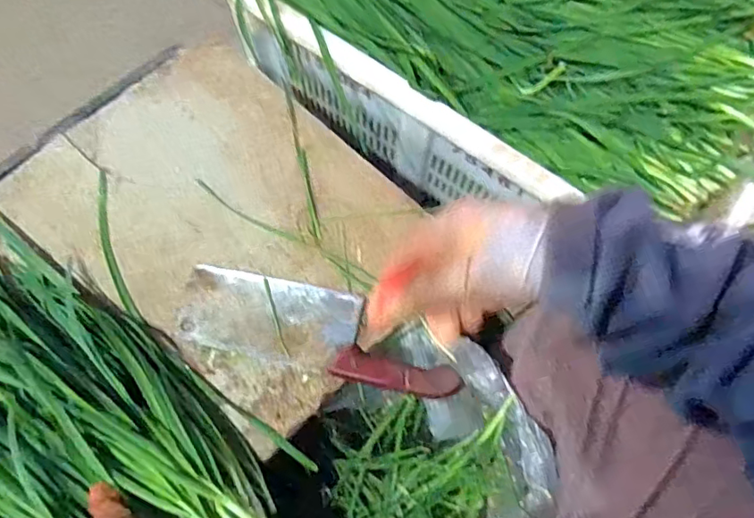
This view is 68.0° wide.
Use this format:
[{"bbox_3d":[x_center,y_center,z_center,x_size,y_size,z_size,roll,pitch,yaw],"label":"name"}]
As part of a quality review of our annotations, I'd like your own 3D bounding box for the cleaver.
[{"bbox_3d":[-0.056,0.068,0.544,0.273,0.028,0.080,15,72,2],"label":"cleaver"}]

